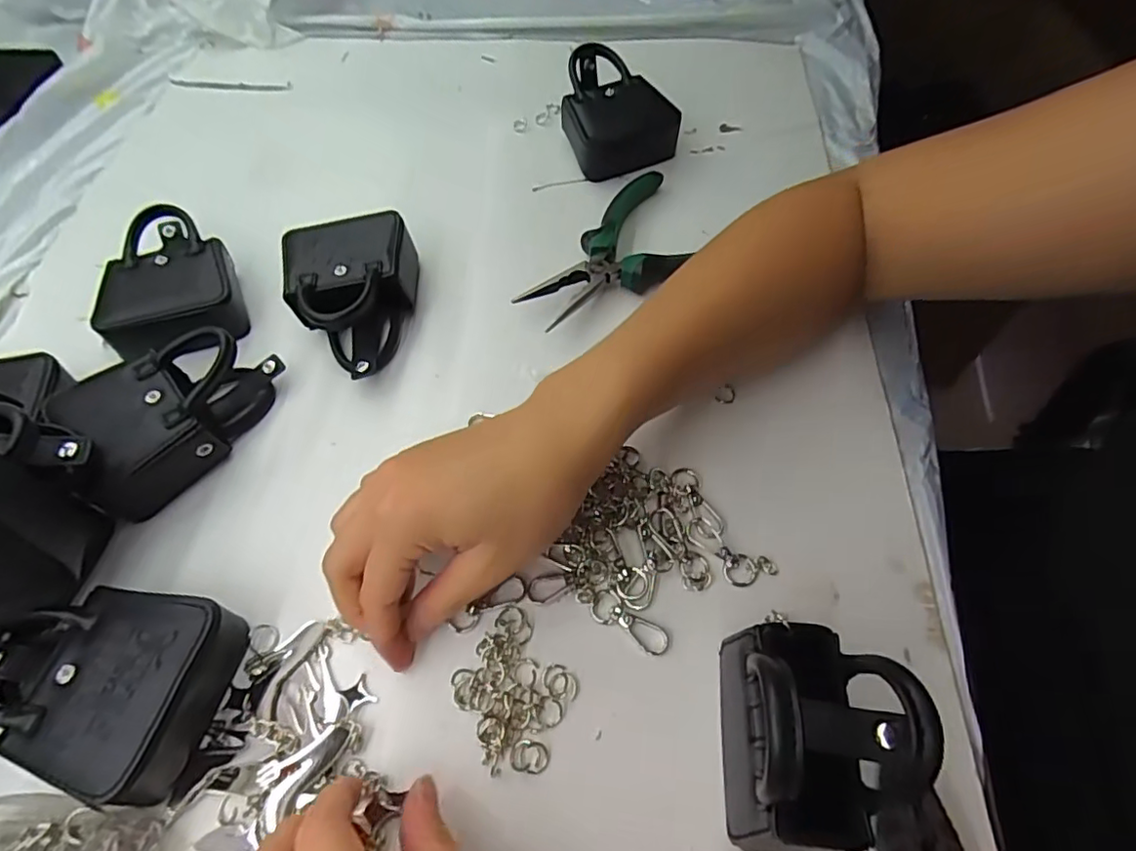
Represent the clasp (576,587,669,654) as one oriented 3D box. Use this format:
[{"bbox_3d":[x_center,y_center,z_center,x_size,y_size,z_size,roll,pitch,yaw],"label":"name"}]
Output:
[{"bbox_3d":[0.026,0.090,0.278,0.048,0.004,0.015,28,63,16],"label":"clasp"}]

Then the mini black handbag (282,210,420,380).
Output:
[{"bbox_3d":[-0.129,-0.080,0.363,0.075,0.041,0.107,-14,60,-7],"label":"mini black handbag"}]

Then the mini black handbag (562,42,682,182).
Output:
[{"bbox_3d":[0.034,-0.238,0.451,0.074,0.053,0.096,-15,60,-8],"label":"mini black handbag"}]

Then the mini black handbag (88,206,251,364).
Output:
[{"bbox_3d":[-0.248,-0.095,0.376,0.072,0.036,0.102,-14,60,-8],"label":"mini black handbag"}]

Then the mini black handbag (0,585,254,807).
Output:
[{"bbox_3d":[-0.207,0.101,0.253,0.112,0.037,0.075,16,61,10],"label":"mini black handbag"}]

